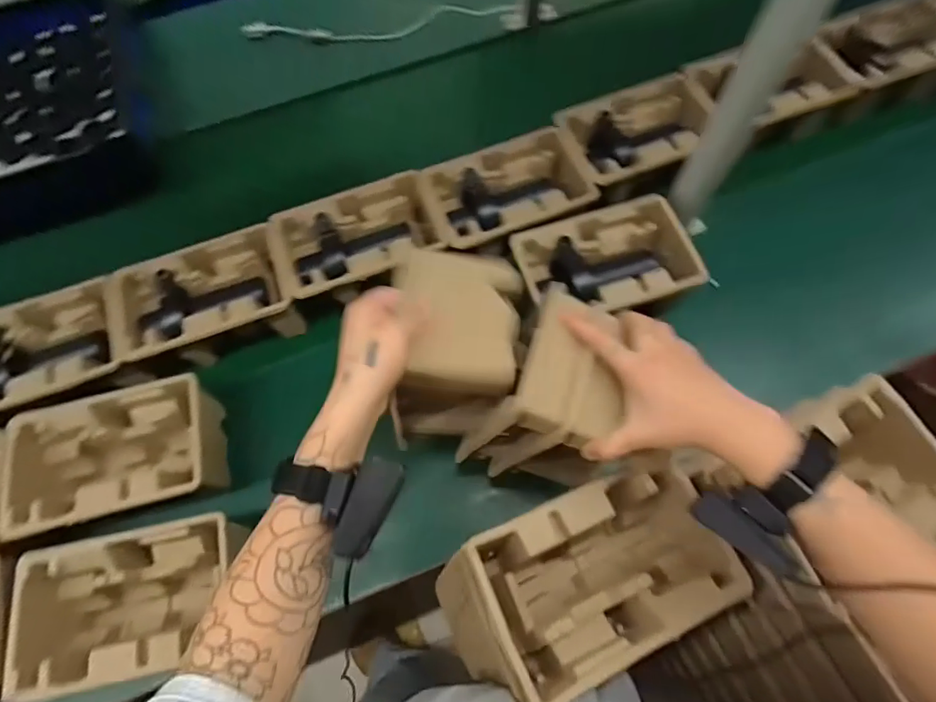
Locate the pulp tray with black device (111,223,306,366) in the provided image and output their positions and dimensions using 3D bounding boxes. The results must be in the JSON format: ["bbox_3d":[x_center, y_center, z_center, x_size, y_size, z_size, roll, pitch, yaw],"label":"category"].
[{"bbox_3d":[-0.370,-0.069,0.732,0.230,0.094,0.145,-21,70,-6],"label":"pulp tray with black device"}]

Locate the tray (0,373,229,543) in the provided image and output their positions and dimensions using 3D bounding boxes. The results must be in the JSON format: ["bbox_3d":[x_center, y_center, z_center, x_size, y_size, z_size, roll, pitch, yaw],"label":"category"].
[{"bbox_3d":[-0.438,0.137,0.642,0.236,0.094,0.148,-15,70,-4],"label":"tray"}]

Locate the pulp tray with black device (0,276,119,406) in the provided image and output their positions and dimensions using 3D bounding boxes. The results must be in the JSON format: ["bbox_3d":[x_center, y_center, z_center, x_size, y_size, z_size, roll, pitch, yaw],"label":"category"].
[{"bbox_3d":[-0.587,0.005,0.692,0.234,0.070,0.157,-16,70,-4],"label":"pulp tray with black device"}]

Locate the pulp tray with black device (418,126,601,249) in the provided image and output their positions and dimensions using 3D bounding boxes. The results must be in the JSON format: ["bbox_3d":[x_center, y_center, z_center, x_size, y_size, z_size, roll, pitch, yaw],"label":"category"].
[{"bbox_3d":[0.060,-0.235,0.754,0.228,0.057,0.151,-20,70,-5],"label":"pulp tray with black device"}]

